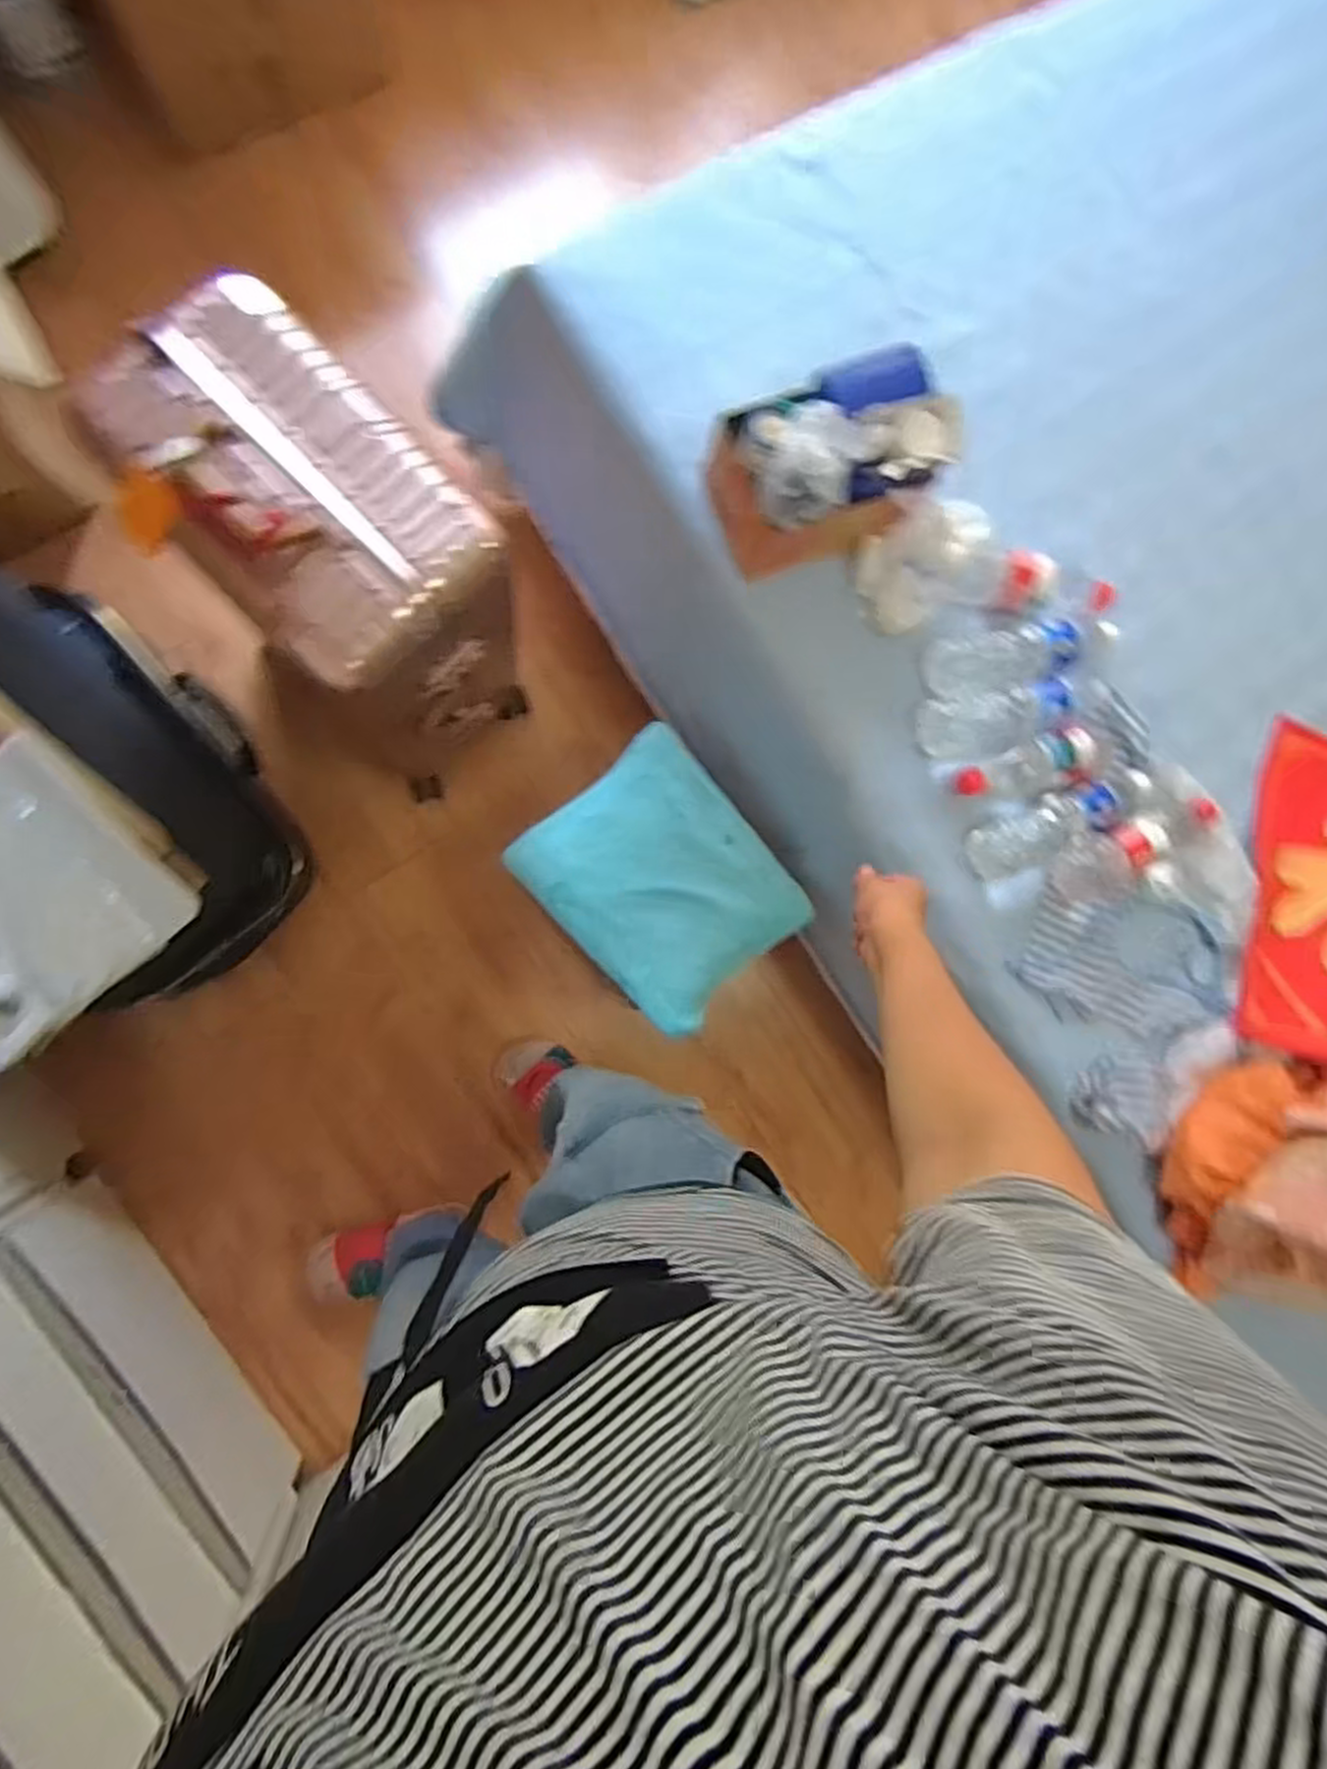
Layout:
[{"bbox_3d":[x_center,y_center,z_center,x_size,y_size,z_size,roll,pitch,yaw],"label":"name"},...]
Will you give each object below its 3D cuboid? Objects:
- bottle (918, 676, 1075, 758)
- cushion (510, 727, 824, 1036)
[{"bbox_3d":[0.388,-0.190,0.897,0.182,0.073,0.069,-13,90,-10],"label":"bottle"},{"bbox_3d":[0.005,-0.001,1.048,0.282,0.062,0.344,-42,95,-8],"label":"cushion"}]

